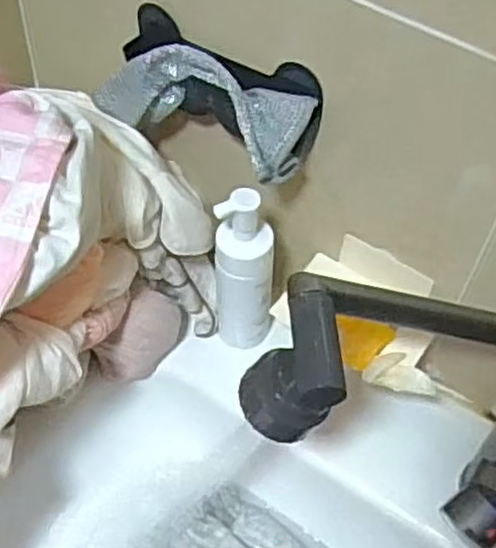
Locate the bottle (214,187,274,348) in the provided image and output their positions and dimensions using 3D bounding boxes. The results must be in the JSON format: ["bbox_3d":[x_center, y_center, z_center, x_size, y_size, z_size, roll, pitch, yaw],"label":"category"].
[{"bbox_3d":[-0.003,-0.006,0.594,0.048,0.142,0.039,3,52,-2],"label":"bottle"}]

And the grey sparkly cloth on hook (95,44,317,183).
[{"bbox_3d":[-0.036,-0.122,0.554,0.167,0.066,0.045,27,55,16],"label":"grey sparkly cloth on hook"}]

